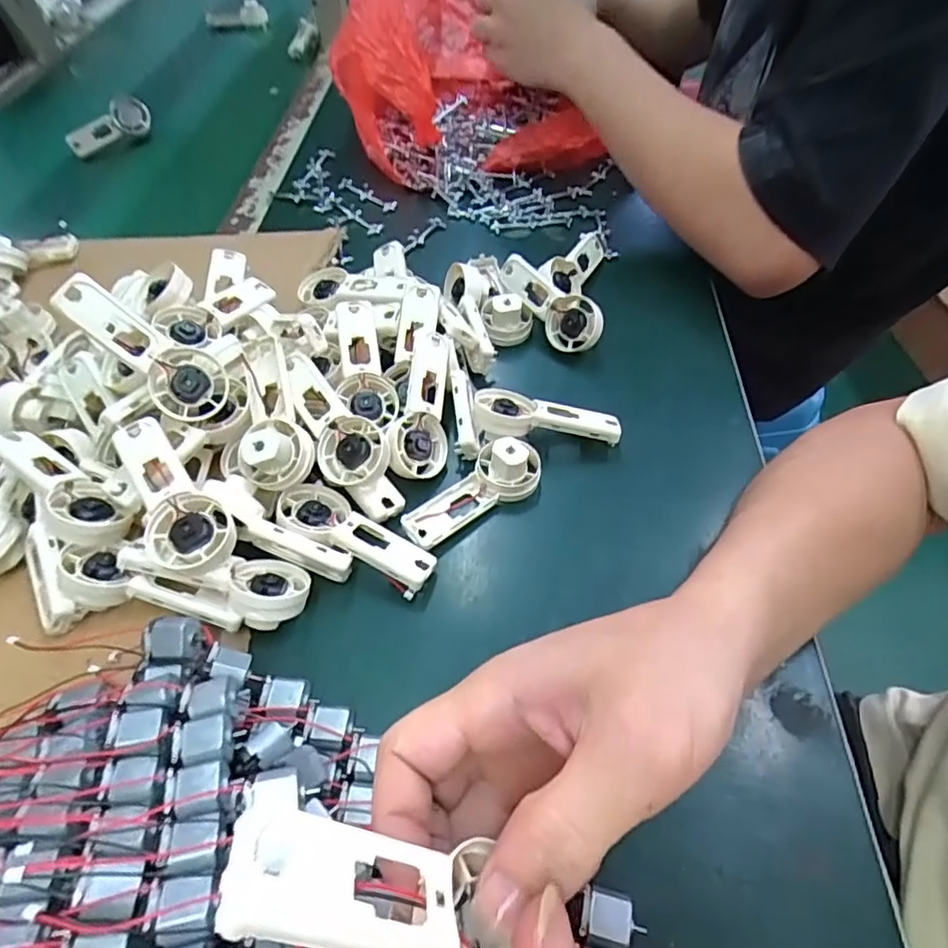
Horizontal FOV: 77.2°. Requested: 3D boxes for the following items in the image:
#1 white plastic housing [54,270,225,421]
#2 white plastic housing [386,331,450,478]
[{"bbox_3d":[-0.178,-0.067,0.320,0.092,0.020,0.036,41,53,-22],"label":"white plastic housing"},{"bbox_3d":[-0.032,-0.046,0.371,0.040,0.022,0.096,14,78,-26],"label":"white plastic housing"}]

